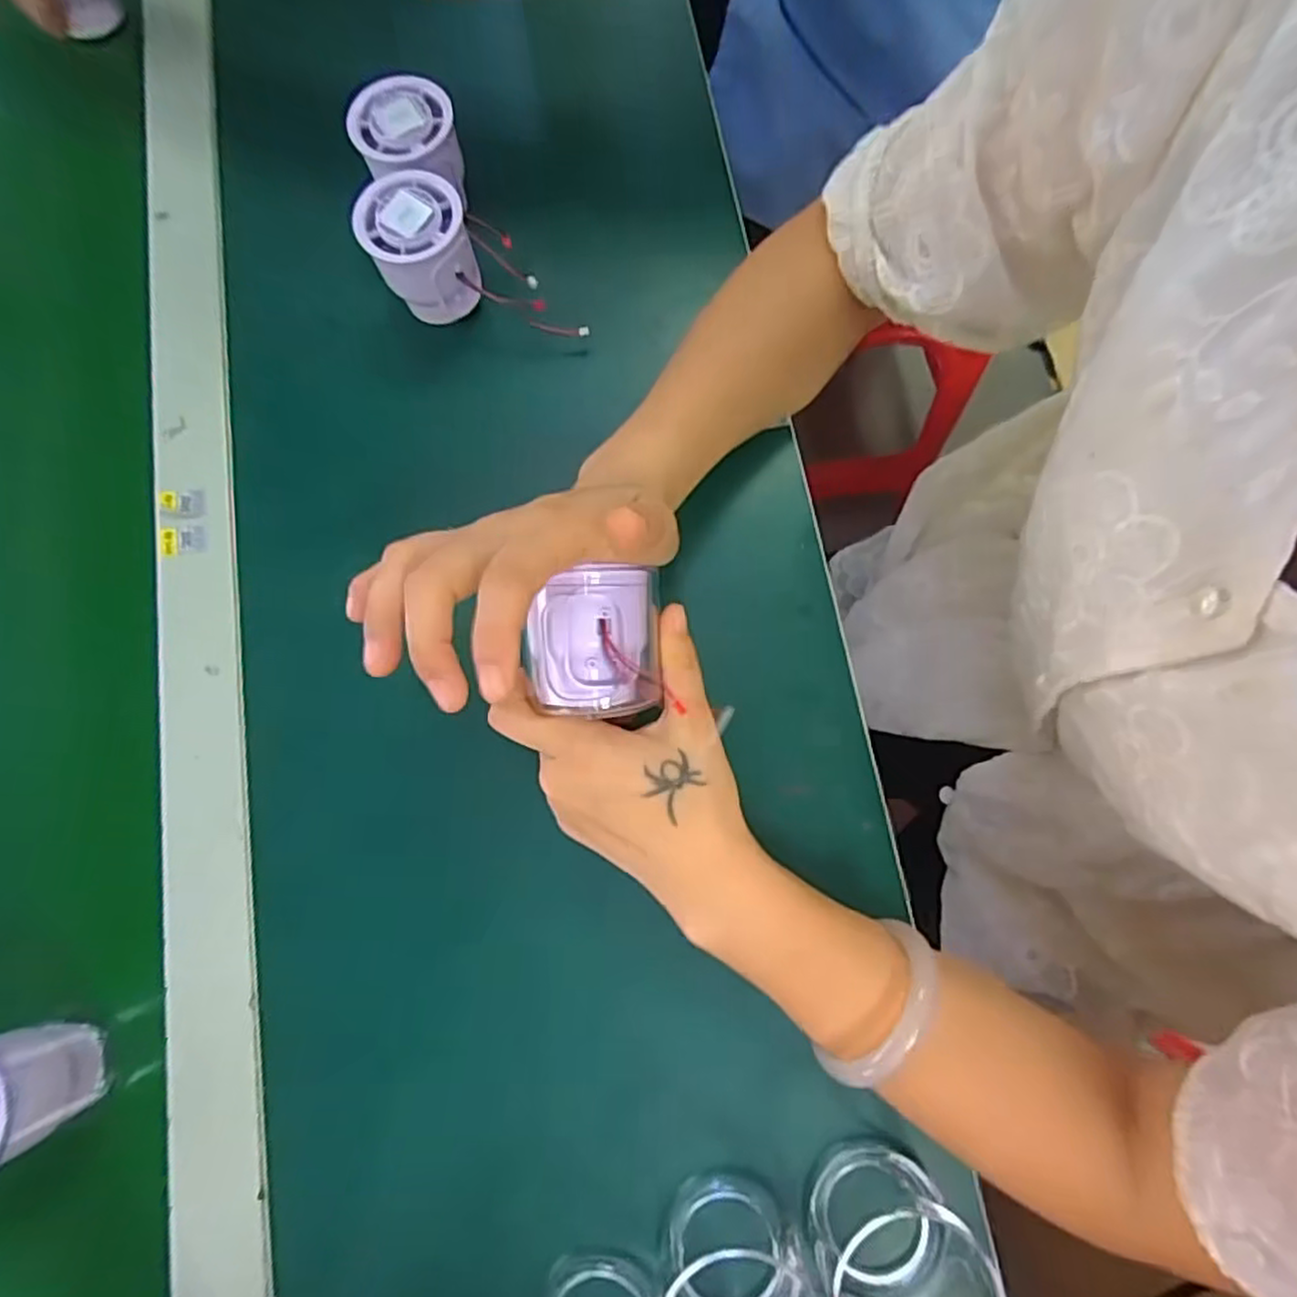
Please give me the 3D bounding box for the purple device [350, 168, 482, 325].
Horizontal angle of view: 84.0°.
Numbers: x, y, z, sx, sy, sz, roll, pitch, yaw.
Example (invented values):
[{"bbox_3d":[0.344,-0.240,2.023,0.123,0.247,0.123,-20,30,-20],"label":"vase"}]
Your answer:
[{"bbox_3d":[-0.116,-0.204,0.376,0.050,0.061,0.047,0,77,2],"label":"purple device"}]

